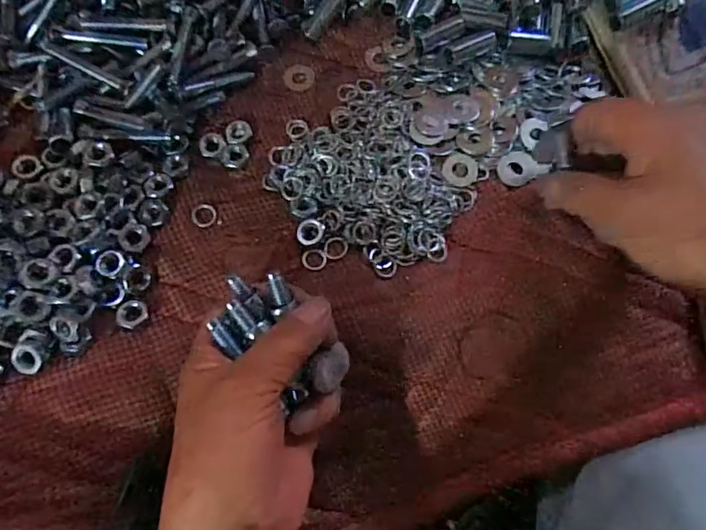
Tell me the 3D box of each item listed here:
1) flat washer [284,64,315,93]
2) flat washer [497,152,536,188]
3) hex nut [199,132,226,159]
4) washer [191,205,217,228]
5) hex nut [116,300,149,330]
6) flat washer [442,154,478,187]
[{"bbox_3d":[-0.036,-0.126,0.334,0.020,0.004,0.022,0,71,0],"label":"flat washer"},{"bbox_3d":[0.102,-0.060,0.307,0.023,0.004,0.023,0,71,0],"label":"flat washer"},{"bbox_3d":[-0.089,-0.076,0.311,0.016,0.004,0.017,-23,73,-8],"label":"hex nut"},{"bbox_3d":[-0.088,-0.029,0.293,0.014,0.004,0.015,0,71,0],"label":"washer"},{"bbox_3d":[-0.121,0.027,0.273,0.016,0.005,0.014,-41,76,-13],"label":"hex nut"},{"bbox_3d":[0.067,-0.058,0.308,0.021,0.004,0.024,26,73,8],"label":"flat washer"}]

